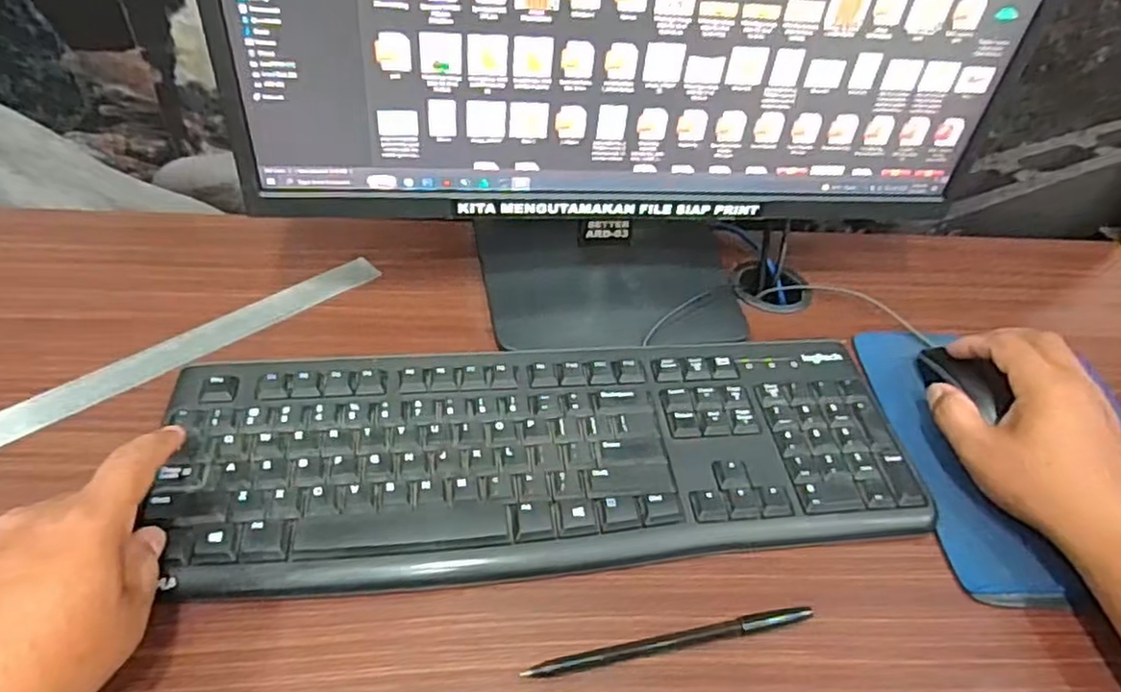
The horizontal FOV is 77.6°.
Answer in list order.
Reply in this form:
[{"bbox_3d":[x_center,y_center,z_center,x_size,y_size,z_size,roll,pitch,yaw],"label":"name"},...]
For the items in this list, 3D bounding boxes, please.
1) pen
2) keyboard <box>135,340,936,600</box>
[{"bbox_3d":[0.056,0.147,0.348,0.148,0.007,0.009,-6,46,-12],"label":"pen"},{"bbox_3d":[-0.002,0.061,0.416,0.419,0.018,0.147,-2,45,-9],"label":"keyboard"}]

